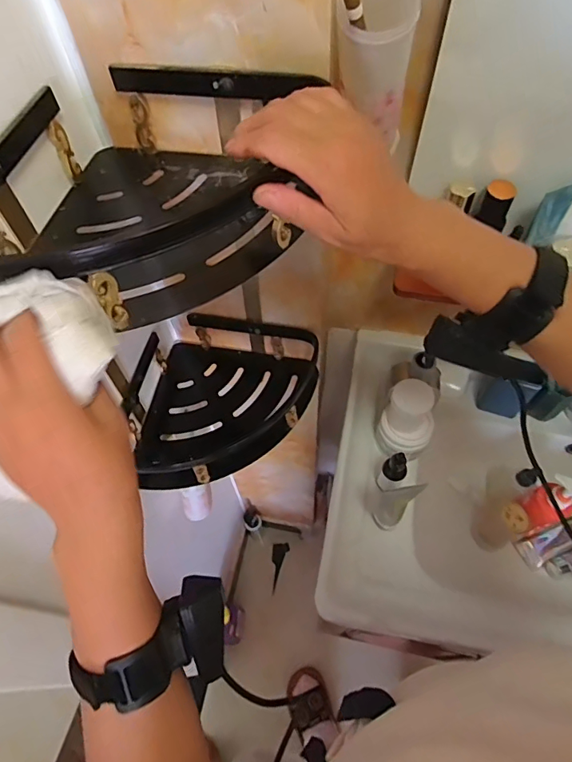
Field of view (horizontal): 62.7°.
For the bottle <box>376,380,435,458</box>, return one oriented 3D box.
[{"bbox_3d":[0.198,0.067,0.763,0.083,0.159,0.078,-1,59,2],"label":"bottle"}]

